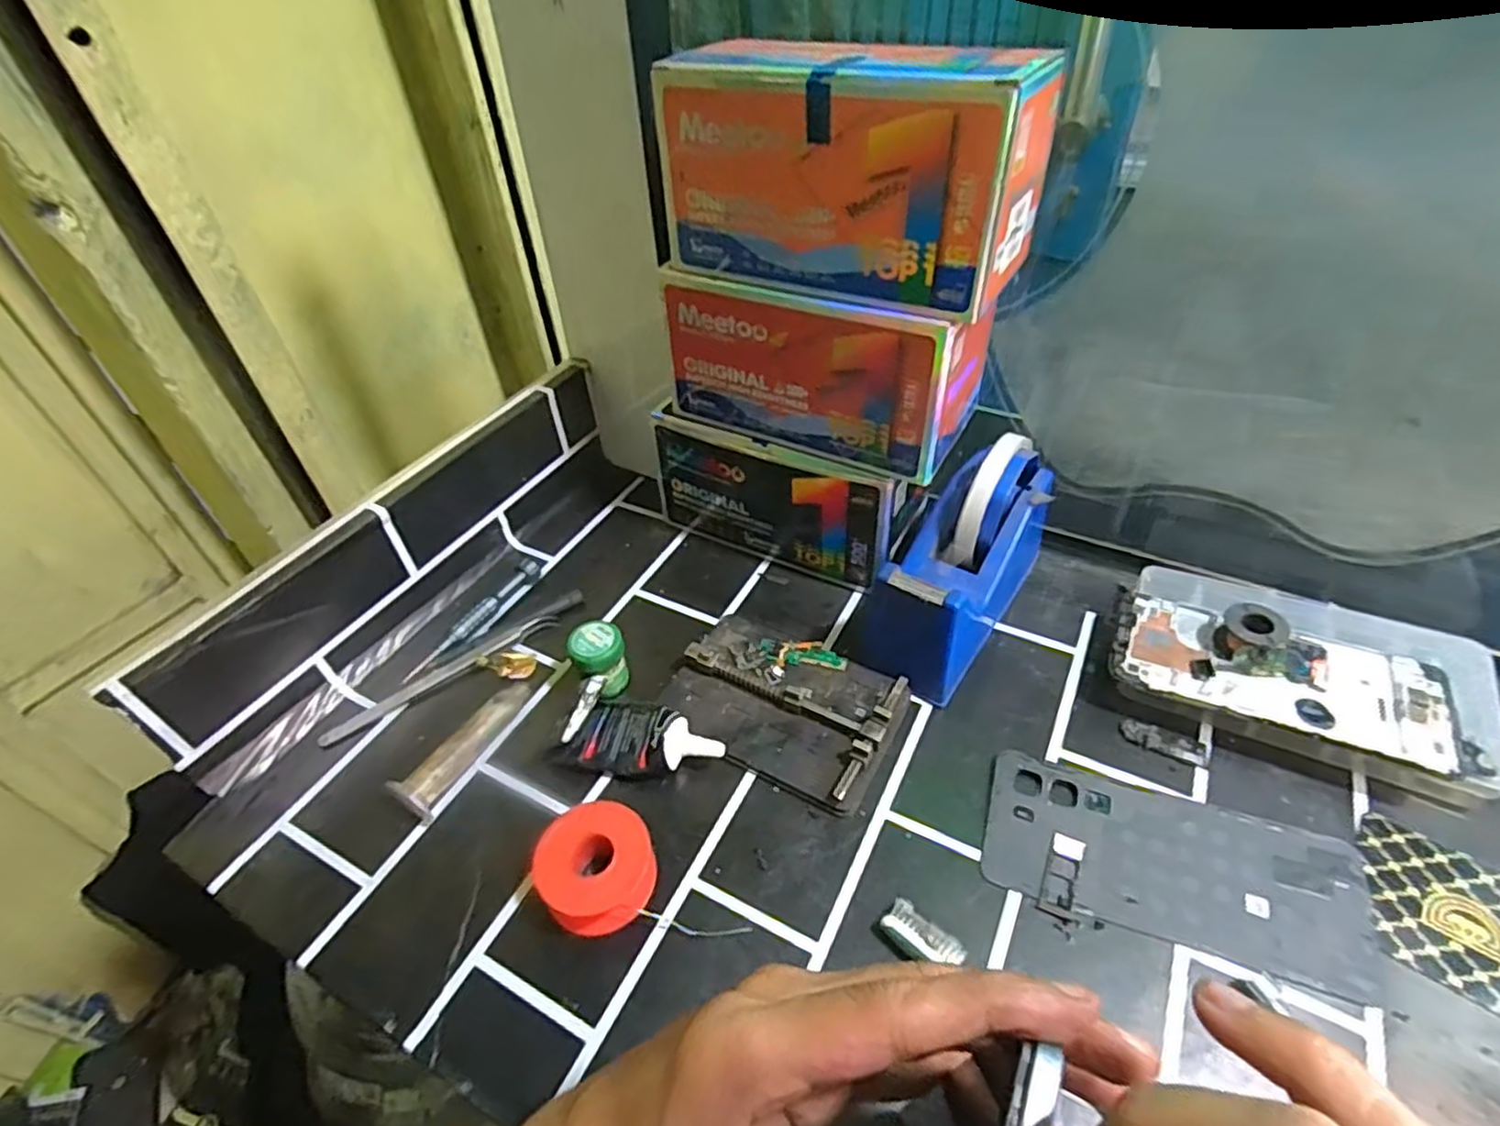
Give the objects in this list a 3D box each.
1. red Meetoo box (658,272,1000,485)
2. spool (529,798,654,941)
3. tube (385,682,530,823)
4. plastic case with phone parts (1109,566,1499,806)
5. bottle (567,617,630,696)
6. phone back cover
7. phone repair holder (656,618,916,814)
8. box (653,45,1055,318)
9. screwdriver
[{"bbox_3d":[0.045,-0.128,0.430,0.177,0.090,0.082,20,49,22],"label":"red Meetoo box"},{"bbox_3d":[-0.074,0.146,0.341,0.053,0.029,0.052,-2,44,2],"label":"spool"},{"bbox_3d":[-0.161,0.101,0.405,0.020,0.022,0.090,19,49,21],"label":"tube"},{"bbox_3d":[0.303,0.054,0.396,0.177,0.044,0.108,18,48,21],"label":"plastic case with phone parts"},{"bbox_3d":[-0.089,0.059,0.426,0.030,0.043,0.032,-2,44,2],"label":"bottle"},{"bbox_3d":[0.201,0.143,0.340,0.164,0.006,0.074,12,46,16],"label":"phone back cover"},{"bbox_3d":[0.018,0.078,0.412,0.128,0.021,0.089,21,50,23],"label":"phone repair holder"},{"bbox_3d":[0.049,-0.197,0.356,0.175,0.098,0.081,24,51,25],"label":"box"},{"bbox_3d":[-0.182,0.037,0.475,0.012,0.016,0.114,21,49,23],"label":"screwdriver"}]

